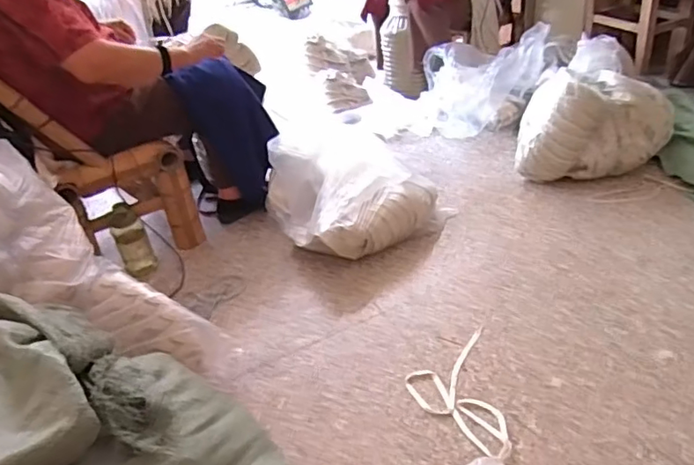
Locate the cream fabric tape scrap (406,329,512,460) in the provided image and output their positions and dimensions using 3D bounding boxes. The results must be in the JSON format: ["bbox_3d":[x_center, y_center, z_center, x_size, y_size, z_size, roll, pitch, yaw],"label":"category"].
[{"bbox_3d":[0.201,0.304,1.092,0.160,0.008,0.281,-7,34,2],"label":"cream fabric tape scrap"}]

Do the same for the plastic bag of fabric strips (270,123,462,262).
[{"bbox_3d":[-0.002,-0.132,1.565,0.404,0.218,0.433,-24,38,-22],"label":"plastic bag of fabric strips"}]

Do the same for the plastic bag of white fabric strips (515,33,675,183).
[{"bbox_3d":[0.683,-0.329,1.603,0.381,0.303,0.288,3,36,15],"label":"plastic bag of white fabric strips"}]

